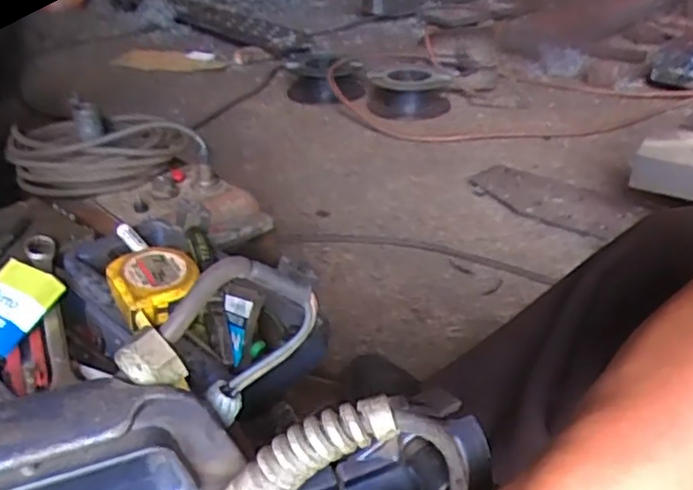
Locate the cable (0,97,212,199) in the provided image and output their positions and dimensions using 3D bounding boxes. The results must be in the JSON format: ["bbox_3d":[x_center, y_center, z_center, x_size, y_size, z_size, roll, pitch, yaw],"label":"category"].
[{"bbox_3d":[-0.342,-0.150,0.965,0.270,0.068,0.197,-6,33,-10],"label":"cable"}]

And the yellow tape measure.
[{"bbox_3d":[-0.166,0.039,0.580,0.074,0.041,0.082,-15,33,-22],"label":"yellow tape measure"}]

